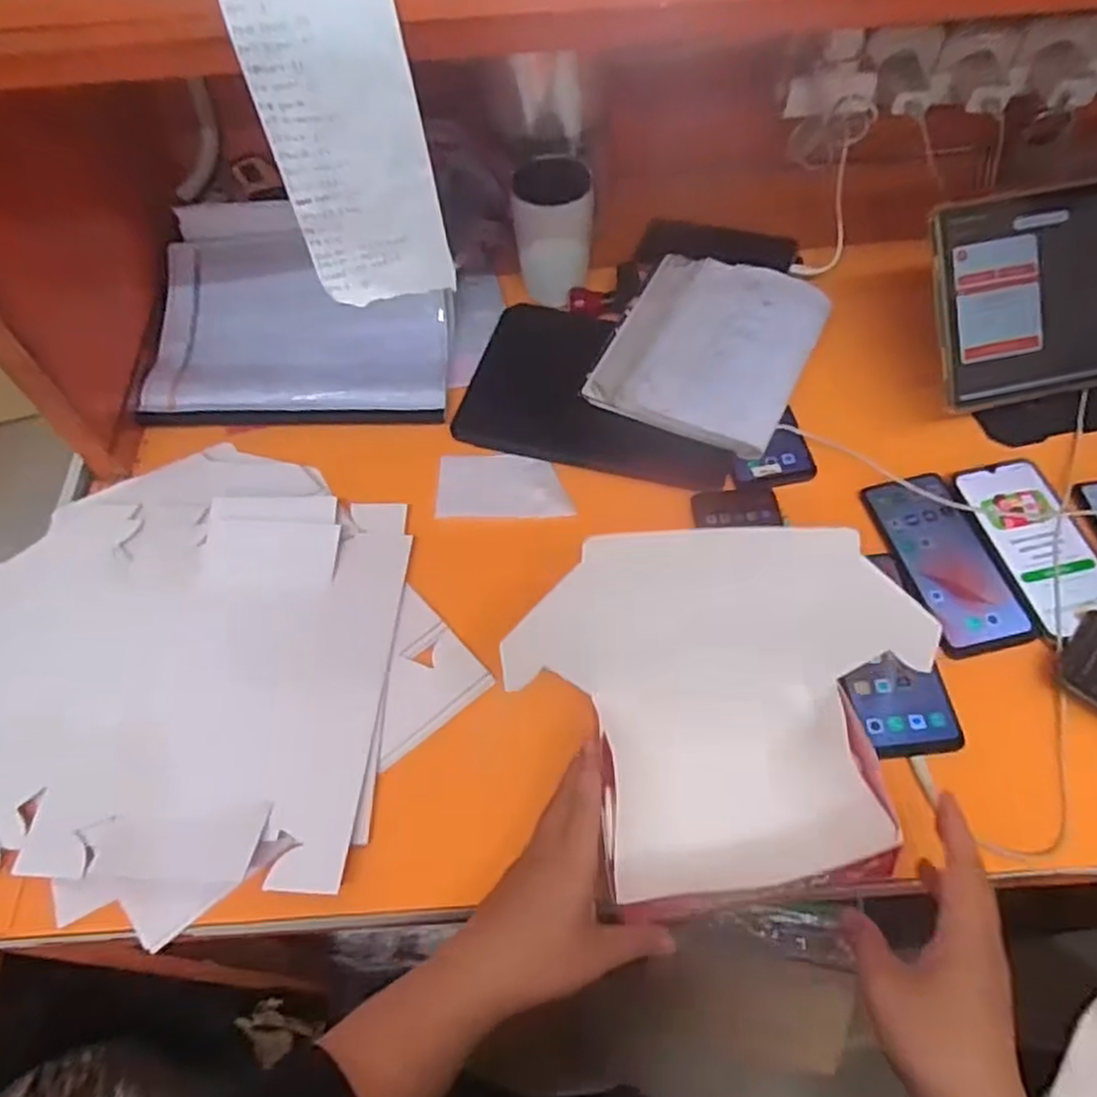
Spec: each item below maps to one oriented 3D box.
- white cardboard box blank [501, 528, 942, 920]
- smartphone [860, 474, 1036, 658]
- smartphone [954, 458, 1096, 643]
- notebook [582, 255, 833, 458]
[{"bbox_3d":[0.111,0.106,0.474,0.283,0.065,0.229,-5,89,3],"label":"white cardboard box blank"},{"bbox_3d":[0.323,0.010,0.613,0.074,0.012,0.158,-12,59,-5],"label":"smartphone"},{"bbox_3d":[0.404,-0.006,0.612,0.083,0.005,0.159,-12,59,-5],"label":"smartphone"},{"bbox_3d":[0.153,-0.192,0.713,0.176,0.029,0.211,23,63,15],"label":"notebook"}]

